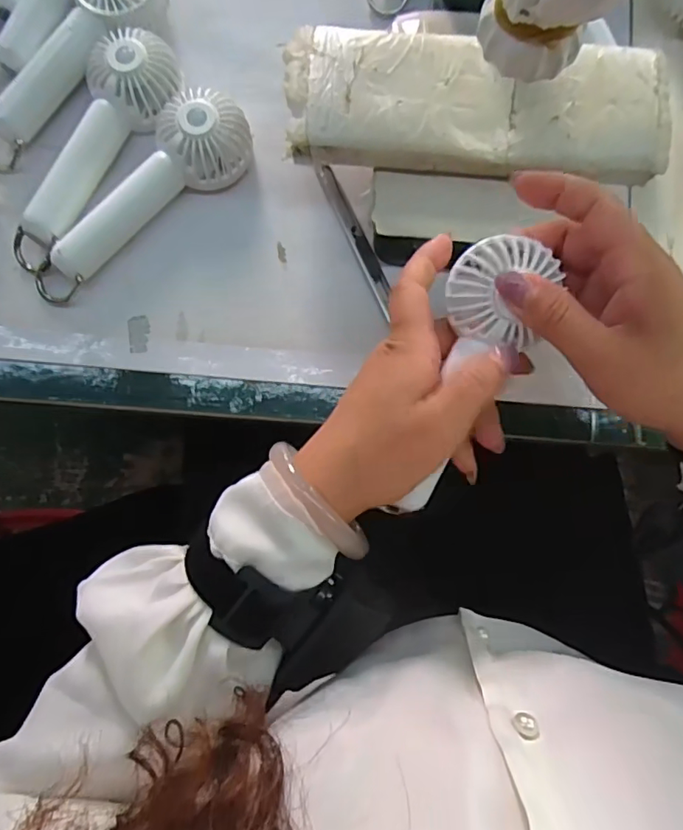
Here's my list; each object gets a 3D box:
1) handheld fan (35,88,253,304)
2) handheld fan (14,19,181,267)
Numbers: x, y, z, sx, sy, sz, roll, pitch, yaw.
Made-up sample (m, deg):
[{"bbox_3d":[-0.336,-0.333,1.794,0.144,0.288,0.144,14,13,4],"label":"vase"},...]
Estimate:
[{"bbox_3d":[-0.125,-0.134,0.329,0.161,0.031,0.047,-42,85,-5],"label":"handheld fan"},{"bbox_3d":[-0.153,-0.165,0.330,0.048,0.032,0.161,28,83,3],"label":"handheld fan"}]

